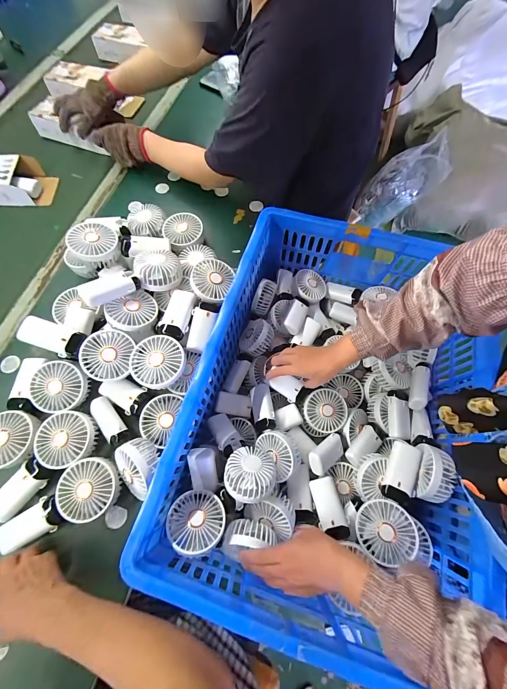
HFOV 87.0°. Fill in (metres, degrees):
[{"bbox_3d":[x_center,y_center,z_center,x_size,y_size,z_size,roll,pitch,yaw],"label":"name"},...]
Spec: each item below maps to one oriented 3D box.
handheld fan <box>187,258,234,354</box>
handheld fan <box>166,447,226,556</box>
[{"bbox_3d":[-0.089,-0.077,0.496,0.069,0.042,0.181,12,69,5],"label":"handheld fan"},{"bbox_3d":[-0.097,0.246,0.431,0.083,0.051,0.137,-13,69,-5],"label":"handheld fan"}]

